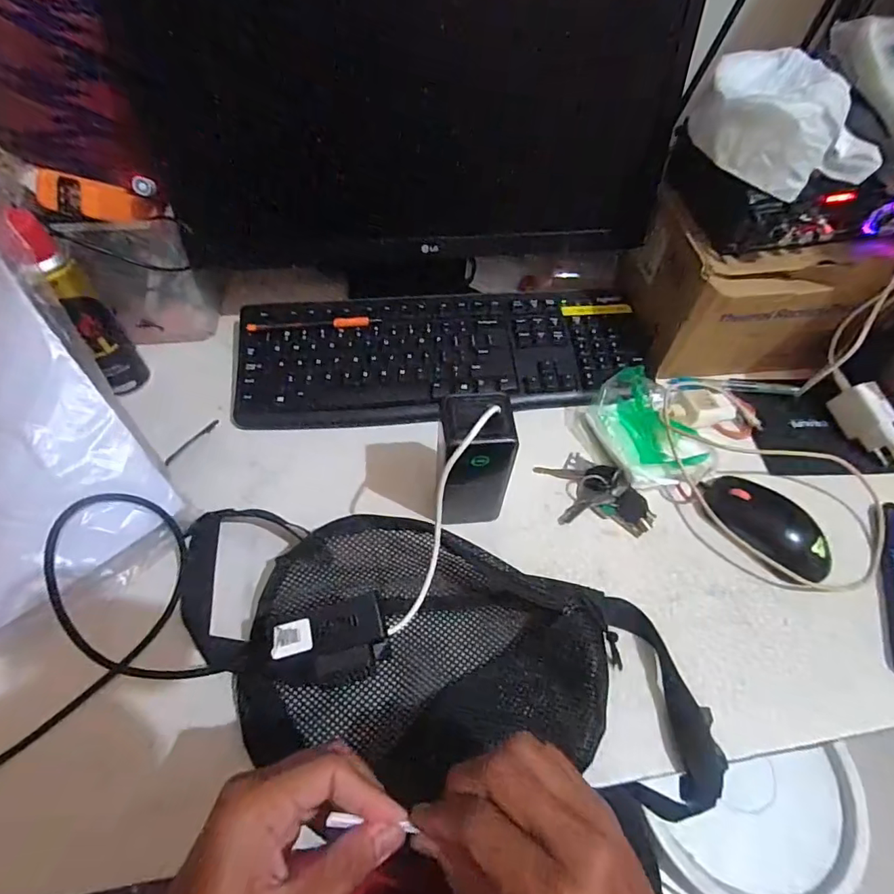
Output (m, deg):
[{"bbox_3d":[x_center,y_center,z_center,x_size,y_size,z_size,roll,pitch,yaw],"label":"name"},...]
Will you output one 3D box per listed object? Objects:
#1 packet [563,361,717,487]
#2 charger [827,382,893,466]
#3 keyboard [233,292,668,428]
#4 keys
[{"bbox_3d":[0.194,-0.015,0.489,0.094,0.029,0.128,-25,61,-18],"label":"packet"},{"bbox_3d":[0.430,-0.026,0.497,0.023,0.041,0.076,-18,59,-14],"label":"charger"},{"bbox_3d":[0.000,-0.108,0.539,0.433,0.028,0.143,-6,61,-6],"label":"keyboard"},{"bbox_3d":[0.137,0.045,0.462,0.073,0.018,0.103,-28,62,-20],"label":"keys"}]

